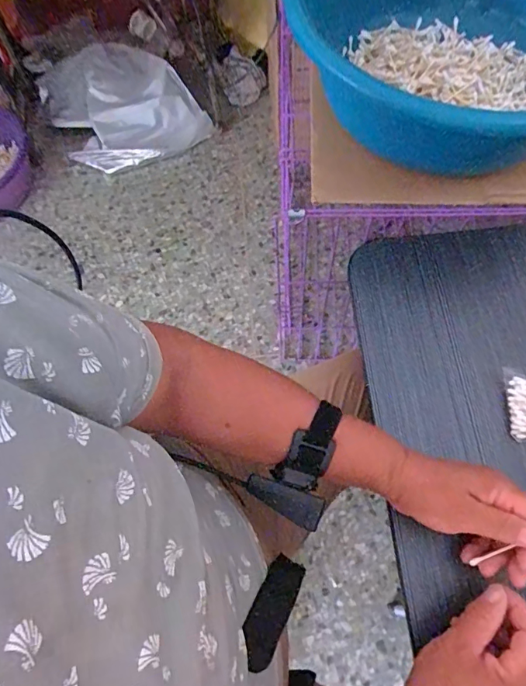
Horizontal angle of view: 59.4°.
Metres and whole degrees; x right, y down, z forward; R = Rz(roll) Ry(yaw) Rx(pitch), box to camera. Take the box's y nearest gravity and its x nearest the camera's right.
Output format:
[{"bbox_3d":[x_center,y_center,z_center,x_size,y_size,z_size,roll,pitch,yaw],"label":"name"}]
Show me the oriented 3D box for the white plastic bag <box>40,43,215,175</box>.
[{"bbox_3d":[-0.342,-0.596,1.133,0.363,0.188,0.255,-23,67,-7],"label":"white plastic bag"}]

